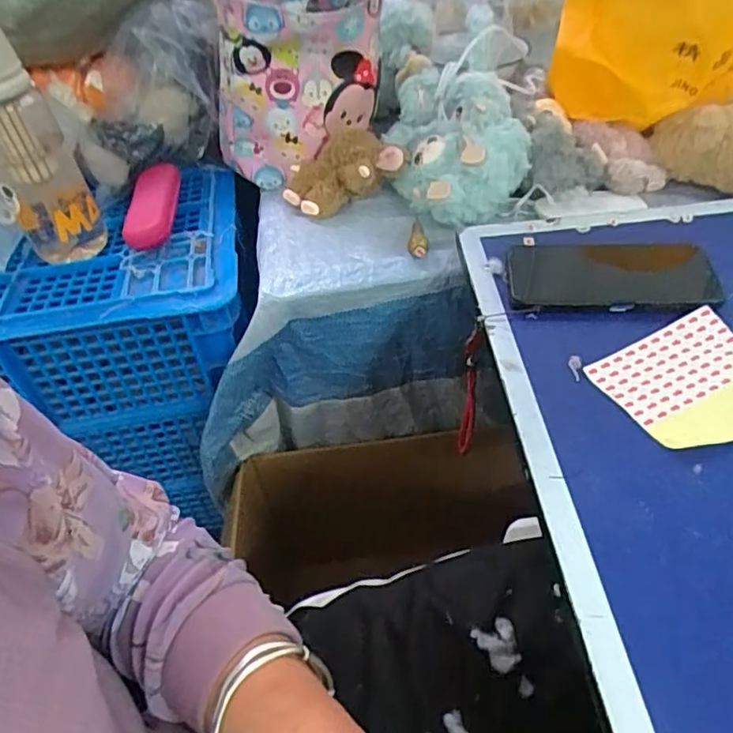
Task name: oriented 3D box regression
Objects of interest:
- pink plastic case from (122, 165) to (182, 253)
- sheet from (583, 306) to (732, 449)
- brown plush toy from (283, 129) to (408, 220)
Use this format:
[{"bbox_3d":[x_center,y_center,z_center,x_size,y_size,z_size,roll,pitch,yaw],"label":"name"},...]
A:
[{"bbox_3d":[-0.235,-0.174,0.658,0.047,0.040,0.130,-6,45,0],"label":"pink plastic case"},{"bbox_3d":[0.237,0.011,0.430,0.116,0.009,0.098,-23,49,-15],"label":"sheet"},{"bbox_3d":[-0.030,-0.211,0.665,0.124,0.062,0.090,-24,48,-17],"label":"brown plush toy"}]

